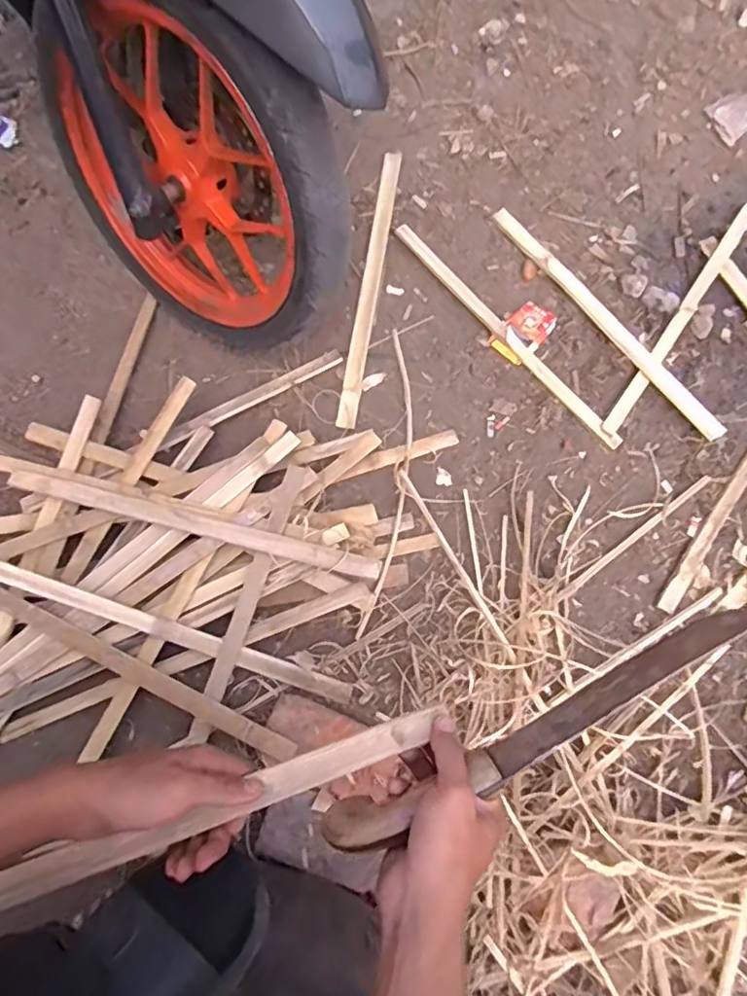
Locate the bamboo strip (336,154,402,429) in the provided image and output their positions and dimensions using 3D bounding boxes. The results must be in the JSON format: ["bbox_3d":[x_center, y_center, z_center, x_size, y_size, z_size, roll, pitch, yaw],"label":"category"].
[{"bbox_3d":[-0.005,-0.360,0.948,0.030,0.007,0.522,9,76,0],"label":"bamboo strip"}]

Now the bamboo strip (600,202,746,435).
[{"bbox_3d":[0.505,-0.300,0.922,0.026,0.015,0.509,34,75,10],"label":"bamboo strip"}]

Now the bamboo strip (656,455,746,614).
[{"bbox_3d":[0.566,-0.044,0.849,0.031,0.011,0.524,37,76,11],"label":"bamboo strip"}]

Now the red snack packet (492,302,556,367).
[{"bbox_3d":[0.243,-0.269,0.916,0.067,0.010,0.111,43,77,12],"label":"red snack packet"}]

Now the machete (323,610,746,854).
[{"bbox_3d":[0.140,0.177,0.445,0.375,0.036,0.034,-24,74,-9],"label":"machete"}]

